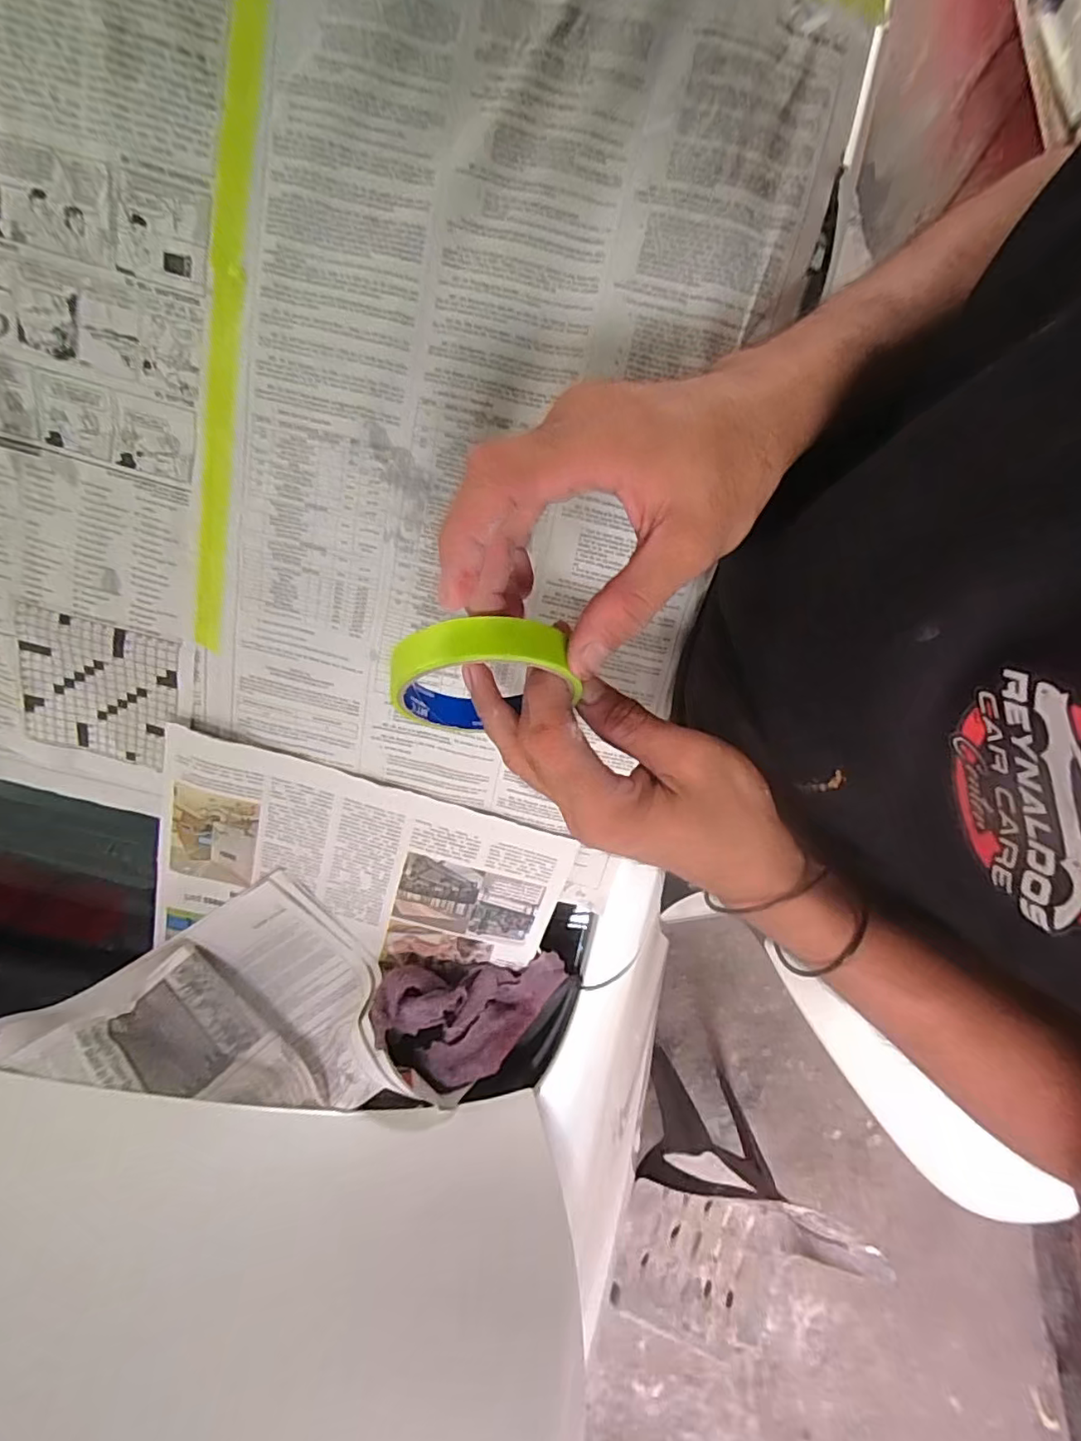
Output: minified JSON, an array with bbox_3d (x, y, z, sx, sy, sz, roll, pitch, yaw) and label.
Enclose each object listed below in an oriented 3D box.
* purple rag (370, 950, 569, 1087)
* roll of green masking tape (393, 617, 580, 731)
[{"bbox_3d":[-0.054,0.249,0.477,0.153,0.052,0.100,-4,78,-3],"label":"purple rag"},{"bbox_3d":[-0.029,-0.019,0.265,0.081,0.076,0.027,-10,78,-4],"label":"roll of green masking tape"}]

